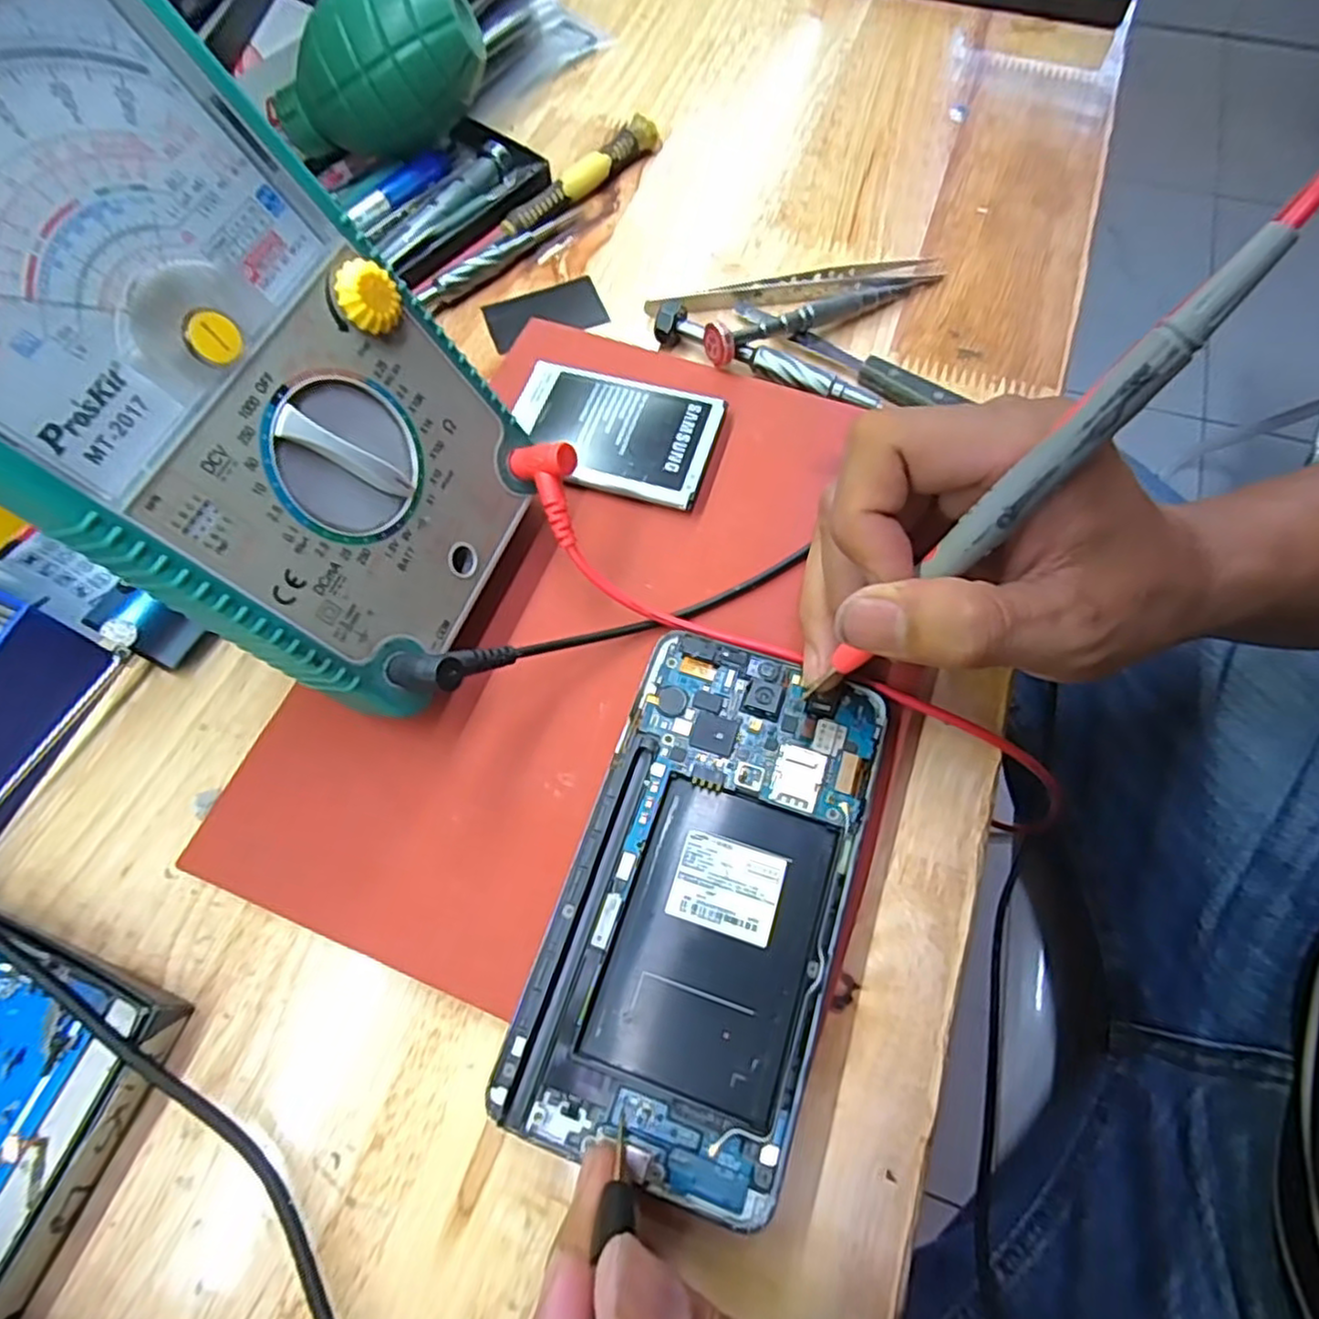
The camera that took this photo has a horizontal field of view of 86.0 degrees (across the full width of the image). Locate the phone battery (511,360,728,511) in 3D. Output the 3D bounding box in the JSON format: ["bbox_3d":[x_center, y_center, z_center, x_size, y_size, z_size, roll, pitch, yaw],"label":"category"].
[{"bbox_3d":[-0.019,-0.087,0.274,0.081,0.009,0.052,14,67,8],"label":"phone battery"}]

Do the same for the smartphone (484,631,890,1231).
[{"bbox_3d":[0.014,0.065,0.205,0.077,0.006,0.146,17,67,10],"label":"smartphone"}]

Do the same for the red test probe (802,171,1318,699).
[{"bbox_3d":[0.084,-0.036,0.171,0.010,0.157,0.009,-12,59,-46],"label":"red test probe"}]

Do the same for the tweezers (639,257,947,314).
[{"bbox_3d":[0.060,-0.163,0.311,0.130,0.008,0.015,-11,66,-3],"label":"tweezers"}]

